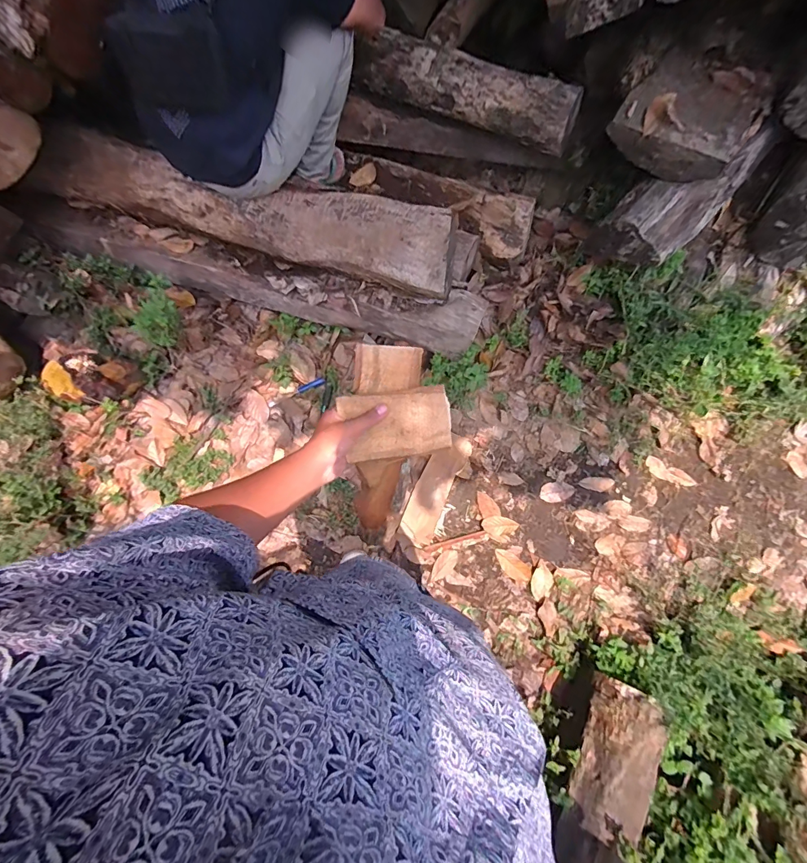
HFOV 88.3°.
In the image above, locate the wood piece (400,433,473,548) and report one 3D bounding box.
[{"bbox_3d":[0.114,0.187,1.439,0.117,0.049,0.394,25,73,9],"label":"wood piece"}]

